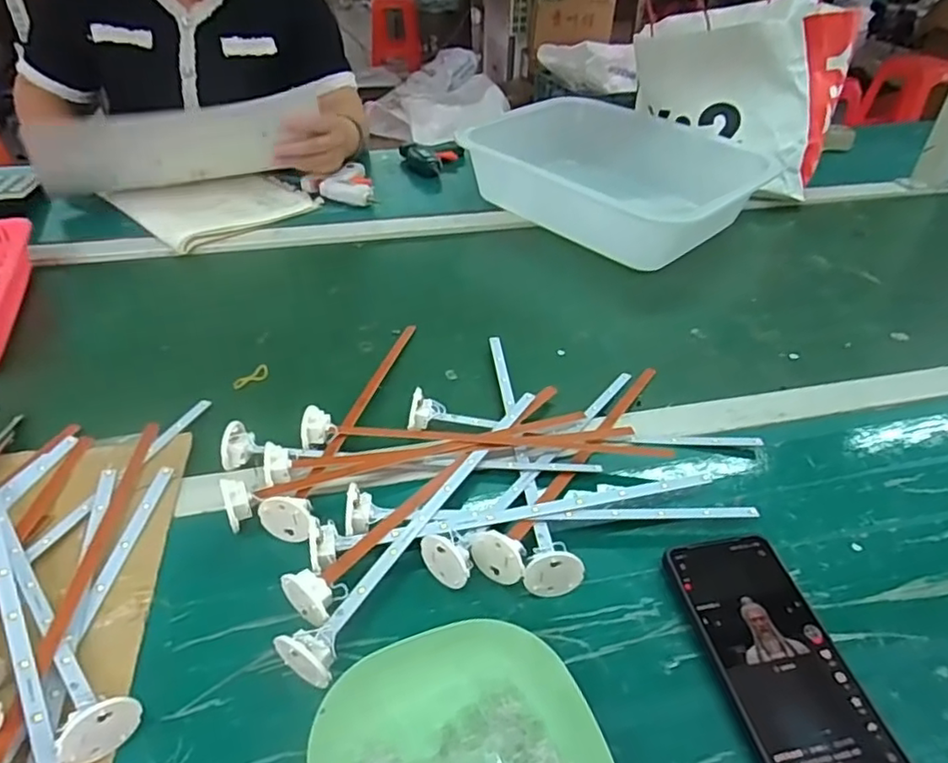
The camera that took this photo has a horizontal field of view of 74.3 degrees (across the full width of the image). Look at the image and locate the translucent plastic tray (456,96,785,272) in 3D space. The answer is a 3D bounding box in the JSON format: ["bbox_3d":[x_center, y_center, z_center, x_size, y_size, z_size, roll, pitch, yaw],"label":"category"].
[{"bbox_3d":[0.198,-0.291,0.889,0.368,0.097,0.284,31,46,31],"label":"translucent plastic tray"}]

